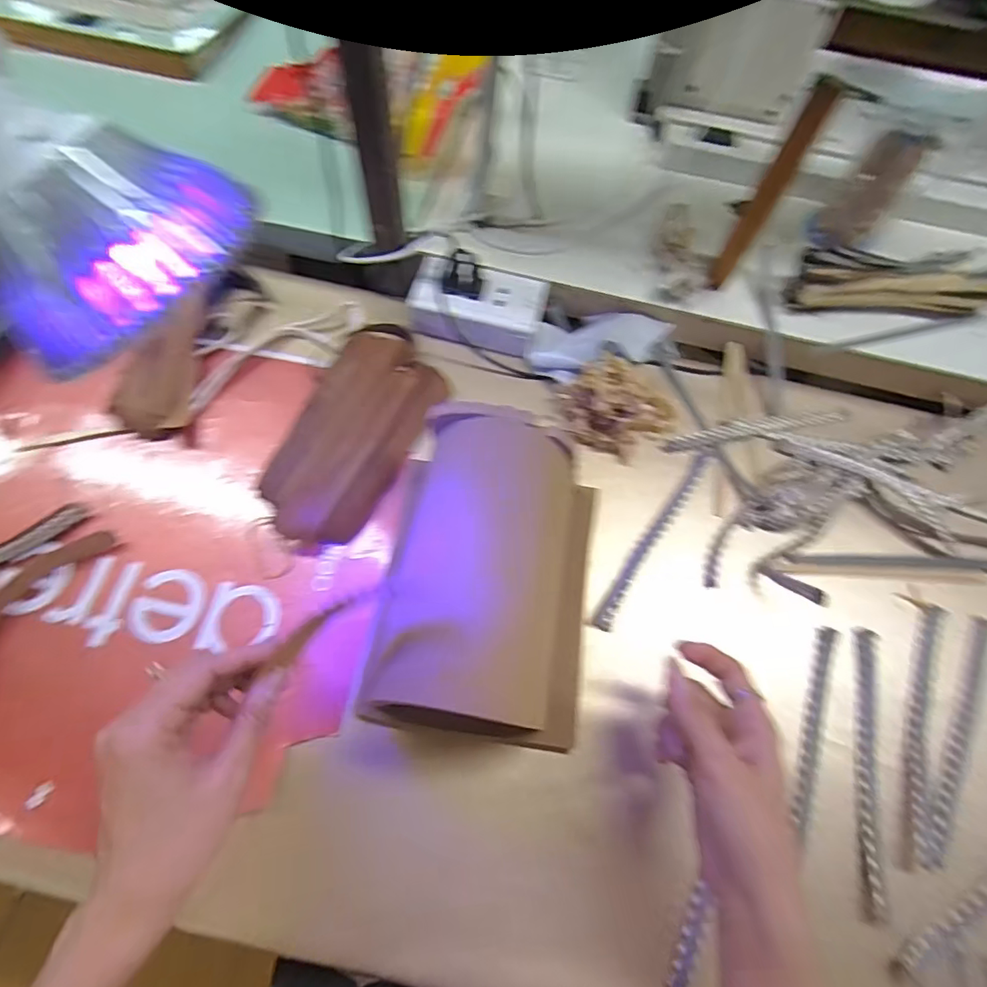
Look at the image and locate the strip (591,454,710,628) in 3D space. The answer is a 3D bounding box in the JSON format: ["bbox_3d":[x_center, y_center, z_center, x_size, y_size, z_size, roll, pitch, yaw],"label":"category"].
[{"bbox_3d":[0.138,0.034,0.450,0.015,0.006,0.191,33,68,11],"label":"strip"}]

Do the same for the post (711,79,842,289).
[{"bbox_3d":[0.228,-0.244,0.450,0.020,0.183,0.025,32,68,11],"label":"post"}]

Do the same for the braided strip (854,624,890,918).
[{"bbox_3d":[0.274,0.193,0.382,0.017,0.013,0.192,16,66,4],"label":"braided strip"}]

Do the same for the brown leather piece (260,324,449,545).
[{"bbox_3d":[-0.116,-0.058,0.459,0.095,0.033,0.221,22,66,6],"label":"brown leather piece"}]

